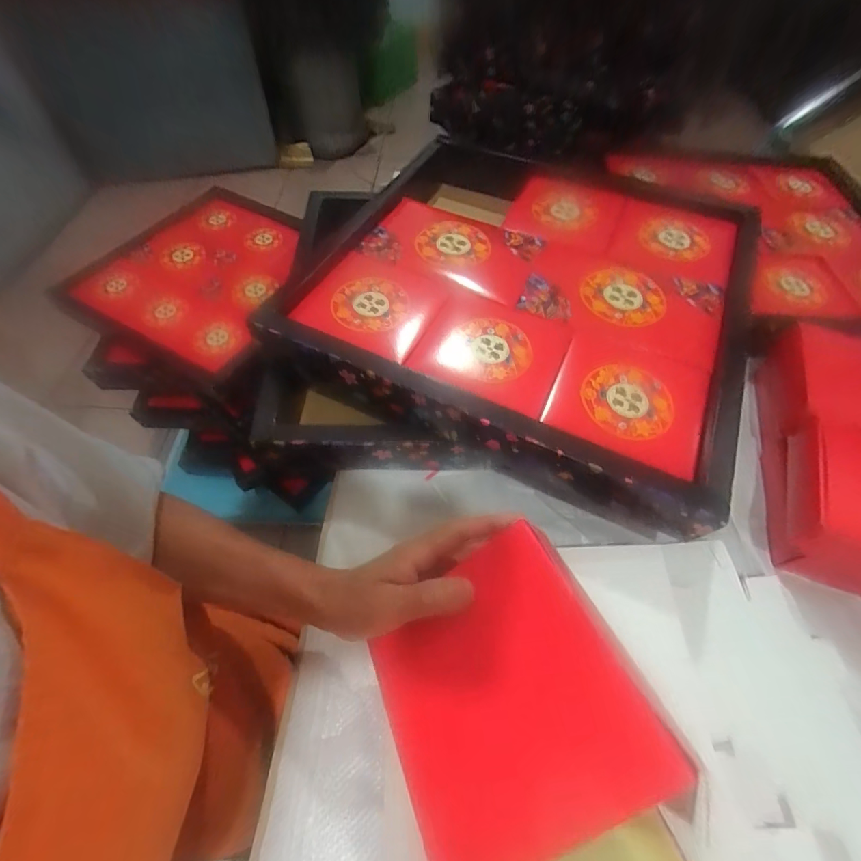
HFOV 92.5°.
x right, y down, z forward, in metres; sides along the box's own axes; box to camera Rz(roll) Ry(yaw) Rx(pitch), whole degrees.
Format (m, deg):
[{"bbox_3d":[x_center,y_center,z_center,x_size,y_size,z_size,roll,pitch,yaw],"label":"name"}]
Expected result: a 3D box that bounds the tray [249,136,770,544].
[{"bbox_3d":[0.111,-0.167,0.460,0.435,0.065,0.457,23,60,11],"label":"tray"}]

